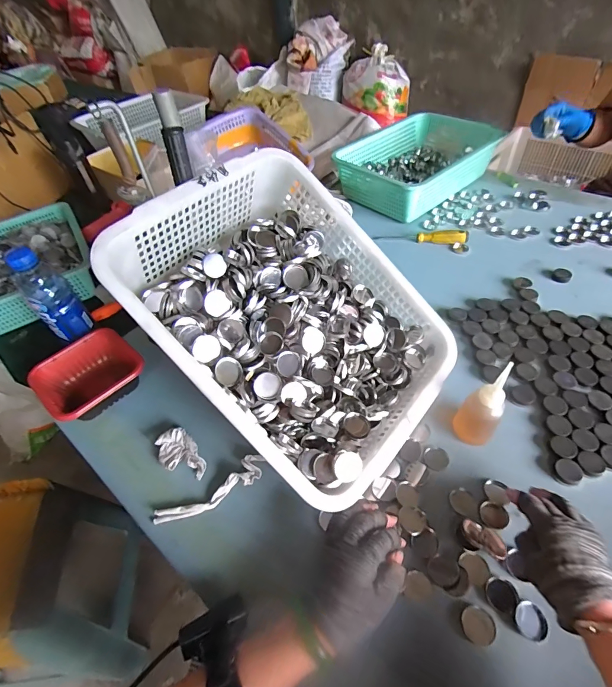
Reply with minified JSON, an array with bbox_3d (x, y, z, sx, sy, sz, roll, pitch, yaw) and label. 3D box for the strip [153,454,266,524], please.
[{"bbox_3d":[-0.130,0.208,0.520,0.161,0.018,0.035,-27,51,-16],"label":"strip"}]

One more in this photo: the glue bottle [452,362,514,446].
[{"bbox_3d":[0.235,0.095,0.505,0.052,0.149,0.042,26,57,26],"label":"glue bottle"}]

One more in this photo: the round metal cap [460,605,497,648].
[{"bbox_3d":[0.186,0.306,0.402,0.036,0.011,0.035,-3,49,4],"label":"round metal cap"}]

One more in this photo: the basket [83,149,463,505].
[{"bbox_3d":[-0.016,-0.034,0.525,0.428,0.116,0.332,47,62,0],"label":"basket"}]

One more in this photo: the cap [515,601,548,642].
[{"bbox_3d":[0.243,0.299,0.401,0.030,0.013,0.032,-3,49,4],"label":"cap"}]

